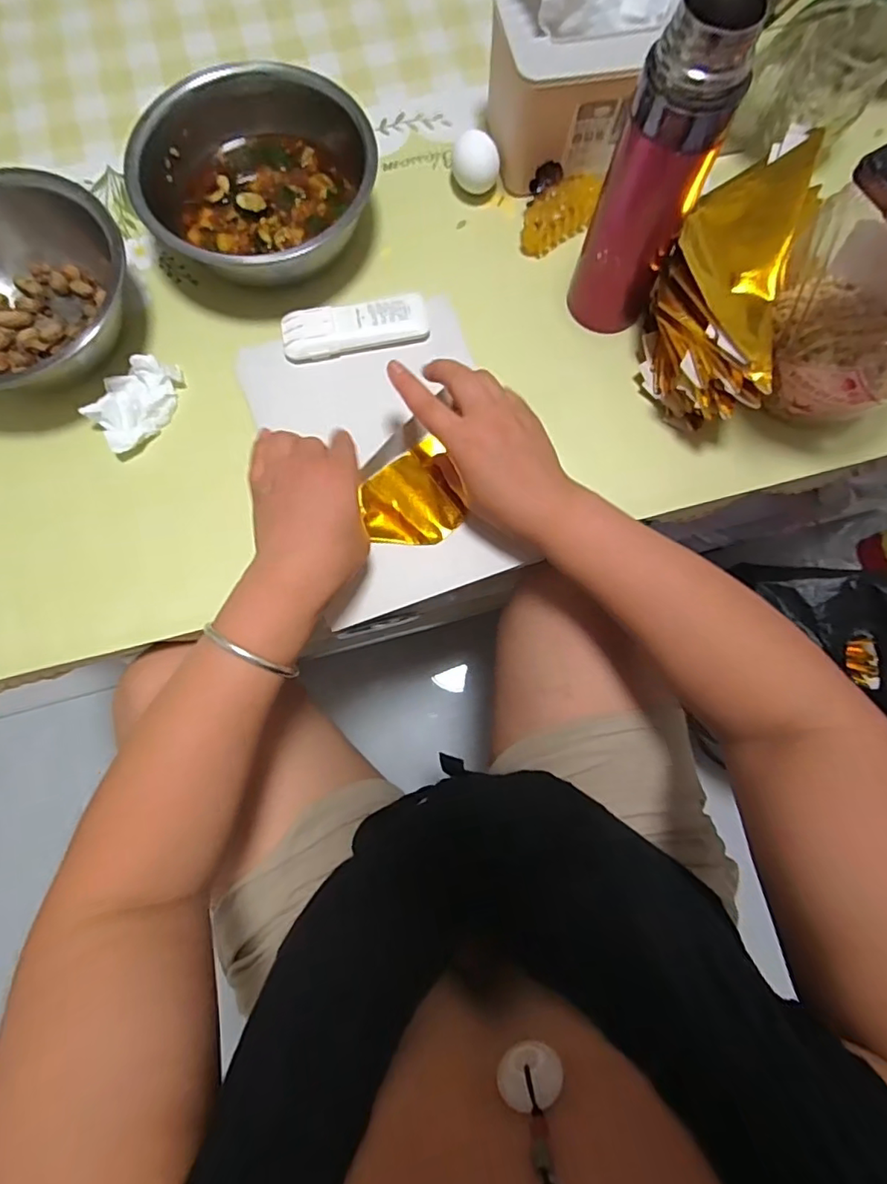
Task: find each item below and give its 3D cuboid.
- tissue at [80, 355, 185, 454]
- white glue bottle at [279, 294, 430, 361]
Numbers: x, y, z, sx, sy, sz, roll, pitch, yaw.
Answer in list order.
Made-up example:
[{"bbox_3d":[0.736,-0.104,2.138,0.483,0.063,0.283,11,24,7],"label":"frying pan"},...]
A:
[{"bbox_3d":[-0.260,-0.158,0.458,0.052,0.026,0.084,19,79,3],"label":"tissue"},{"bbox_3d":[-0.076,-0.232,0.477,0.124,0.017,0.041,-13,79,-3],"label":"white glue bottle"}]

